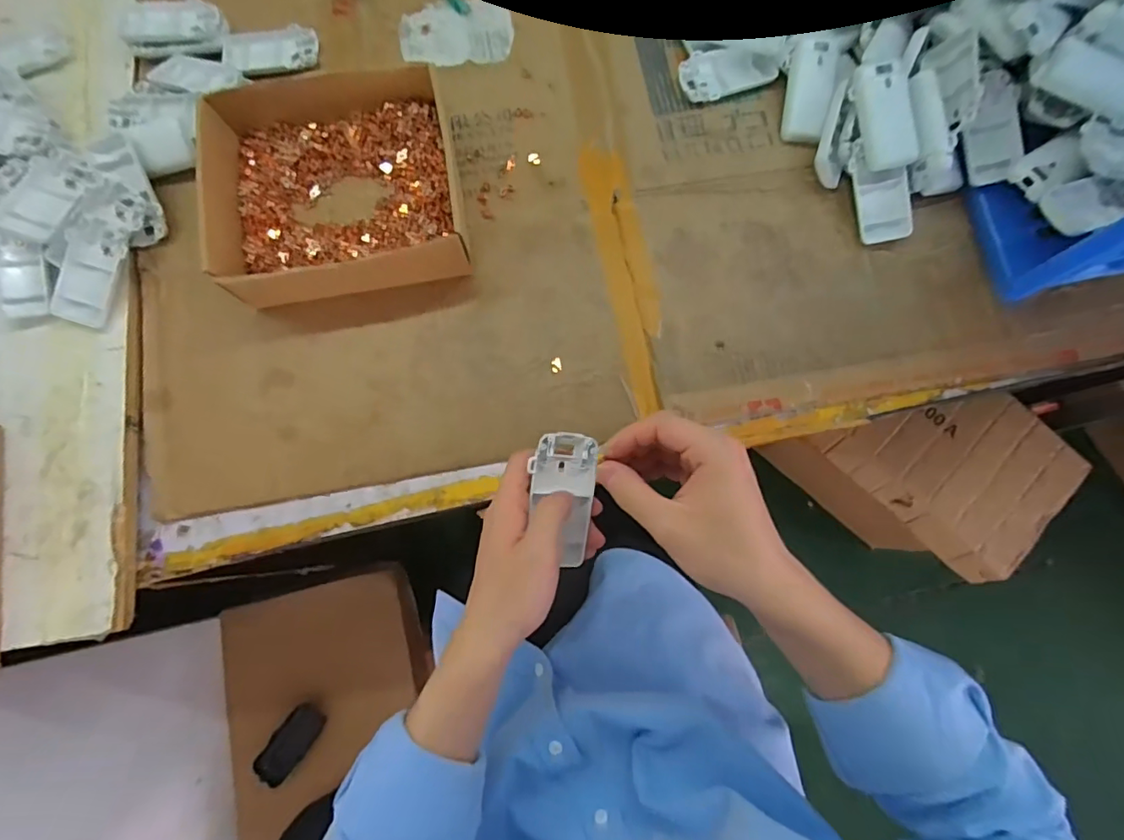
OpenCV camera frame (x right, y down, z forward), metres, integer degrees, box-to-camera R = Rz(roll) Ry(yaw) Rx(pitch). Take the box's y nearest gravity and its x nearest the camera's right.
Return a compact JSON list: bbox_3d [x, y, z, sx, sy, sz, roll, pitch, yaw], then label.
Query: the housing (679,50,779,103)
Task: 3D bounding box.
[{"bbox_3d":[0.165,-0.349,0.534,0.089,0.021,0.051,-13,78,-3],"label":"housing"}]

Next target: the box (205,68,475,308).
[{"bbox_3d":[-0.206,-0.207,0.487,0.205,0.062,0.201,-9,78,-3],"label":"box"}]

